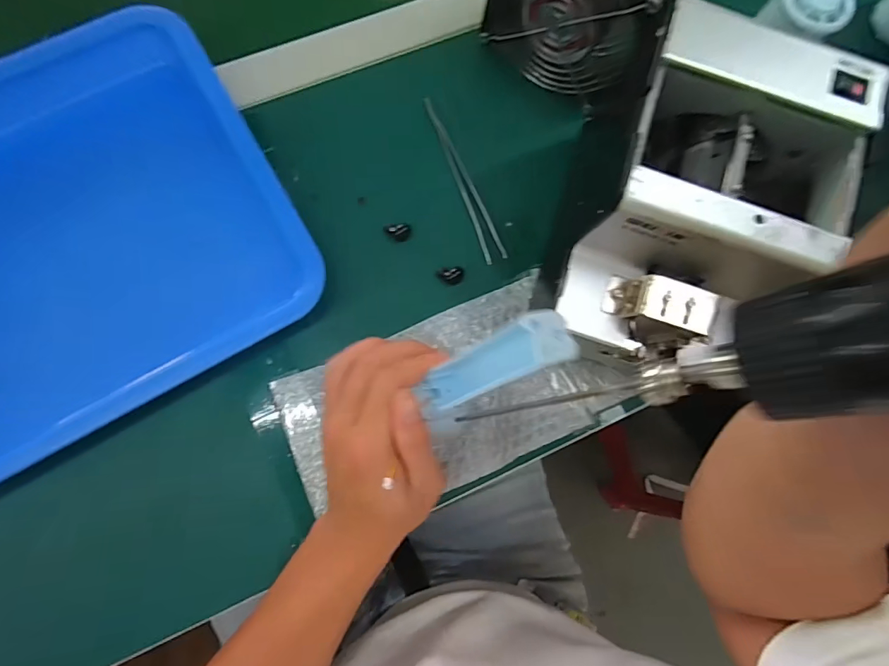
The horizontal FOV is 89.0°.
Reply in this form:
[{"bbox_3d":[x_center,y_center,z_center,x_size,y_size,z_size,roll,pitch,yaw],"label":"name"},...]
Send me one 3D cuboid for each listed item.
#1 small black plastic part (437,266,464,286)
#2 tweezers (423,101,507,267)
[{"bbox_3d":[0.006,-0.045,0.355,0.020,0.007,0.014,-5,85,-5],"label":"small black plastic part"},{"bbox_3d":[0.017,-0.124,0.363,0.017,0.005,0.139,-21,86,-6],"label":"tweezers"}]

